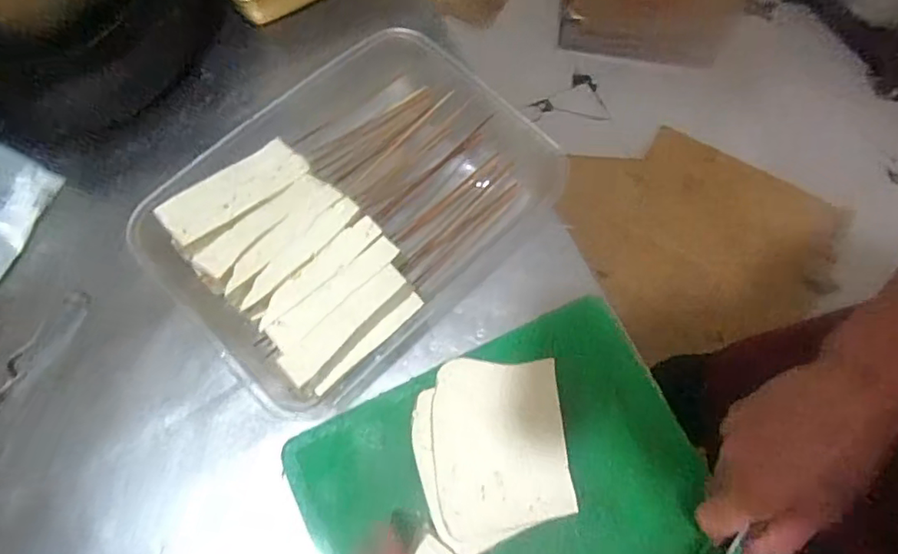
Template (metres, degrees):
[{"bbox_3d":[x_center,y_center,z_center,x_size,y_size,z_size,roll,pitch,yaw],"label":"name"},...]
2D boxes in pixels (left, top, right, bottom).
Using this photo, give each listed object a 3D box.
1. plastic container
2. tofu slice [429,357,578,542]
[{"bbox_3d":[-0.092,-0.080,0.568,0.267,0.090,0.372,41,74,14],"label":"plastic container"},{"bbox_3d":[0.039,0.128,0.454,0.102,0.015,0.128,-5,69,-2],"label":"tofu slice"}]

